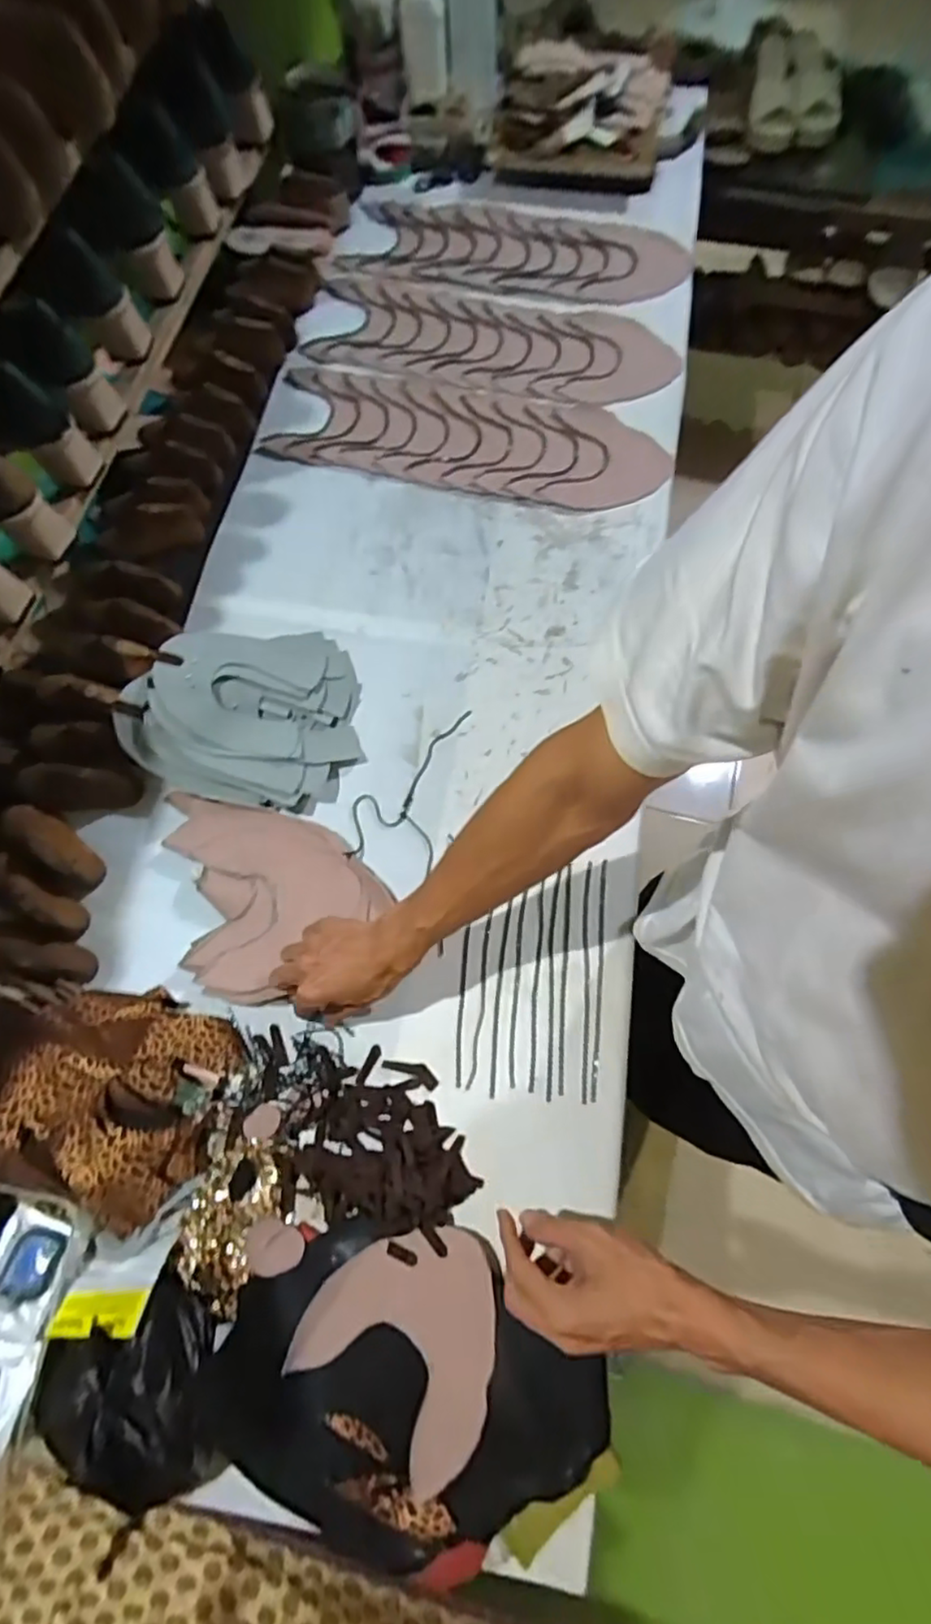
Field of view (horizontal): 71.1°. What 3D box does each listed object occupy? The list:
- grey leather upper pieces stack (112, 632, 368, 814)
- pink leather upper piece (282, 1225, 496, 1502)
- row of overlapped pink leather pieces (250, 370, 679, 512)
[{"bbox_3d":[-0.239,-0.096,0.713,0.246,0.087,0.194,-19,73,-6],"label":"grey leather upper pieces stack"},{"bbox_3d":[-0.042,0.436,0.548,0.159,0.034,0.162,36,75,11],"label":"pink leather upper piece"},{"bbox_3d":[0.005,-0.508,0.891,0.525,0.012,0.180,8,72,3],"label":"row of overlapped pink leather pieces"}]

